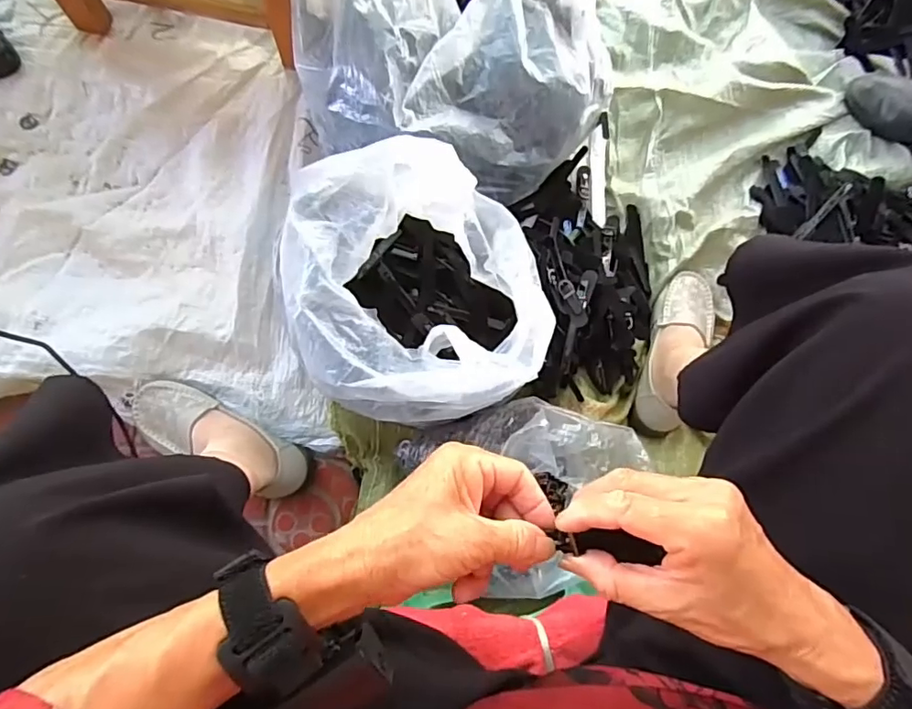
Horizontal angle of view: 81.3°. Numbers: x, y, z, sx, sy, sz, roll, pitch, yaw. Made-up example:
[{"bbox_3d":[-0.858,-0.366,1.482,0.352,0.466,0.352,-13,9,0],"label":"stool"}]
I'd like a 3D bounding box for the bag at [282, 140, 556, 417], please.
[{"bbox_3d":[-0.039,-0.063,0.572,0.253,0.174,0.249,-8,84,-6],"label":"bag"}]

